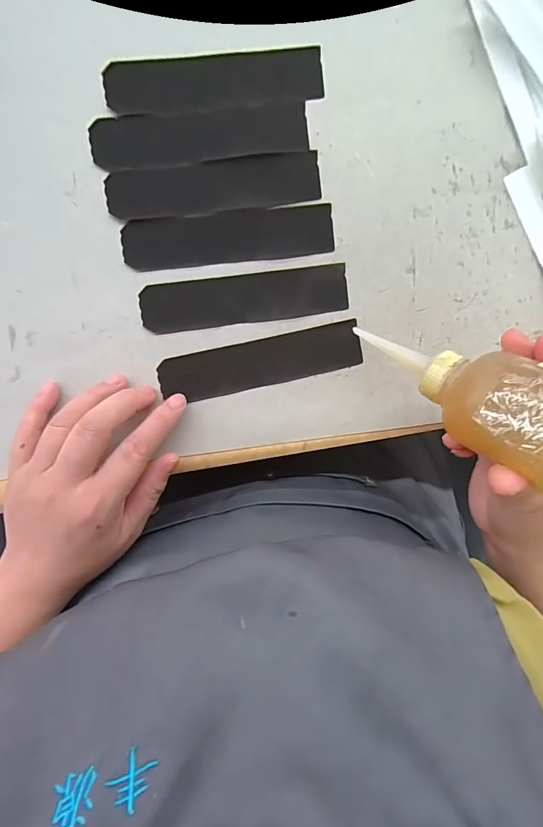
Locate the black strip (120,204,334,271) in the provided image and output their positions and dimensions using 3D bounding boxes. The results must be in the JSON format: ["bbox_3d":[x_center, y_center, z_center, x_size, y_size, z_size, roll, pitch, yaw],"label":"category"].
[{"bbox_3d":[-0.028,-0.119,0.280,0.138,0.004,0.033,-8,95,-4],"label":"black strip"}]

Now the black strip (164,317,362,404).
[{"bbox_3d":[-0.007,-0.035,0.287,0.138,0.004,0.033,-12,96,-4],"label":"black strip"}]

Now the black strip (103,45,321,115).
[{"bbox_3d":[-0.036,-0.216,0.269,0.139,0.004,0.034,-9,95,-4],"label":"black strip"}]

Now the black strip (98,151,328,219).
[{"bbox_3d":[-0.037,-0.152,0.276,0.139,0.004,0.033,-8,95,-4],"label":"black strip"}]

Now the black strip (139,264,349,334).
[{"bbox_3d":[-0.017,-0.078,0.282,0.138,0.004,0.032,-8,95,-4],"label":"black strip"}]

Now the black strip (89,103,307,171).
[{"bbox_3d":[-0.046,-0.183,0.271,0.139,0.004,0.032,-8,95,-4],"label":"black strip"}]

